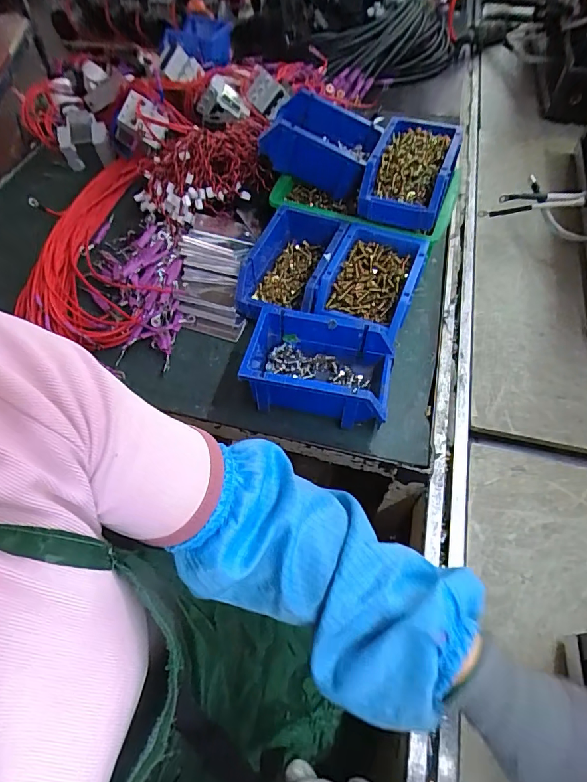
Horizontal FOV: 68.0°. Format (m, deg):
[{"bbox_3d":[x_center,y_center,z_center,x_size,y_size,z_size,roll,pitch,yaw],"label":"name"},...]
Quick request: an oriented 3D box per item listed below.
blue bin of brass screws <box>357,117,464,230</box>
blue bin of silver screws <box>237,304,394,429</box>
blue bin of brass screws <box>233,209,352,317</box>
[{"bbox_3d":[0.162,-0.297,0.607,0.108,0.078,0.162,20,60,13],"label":"blue bin of brass screws"},{"bbox_3d":[0.029,-0.023,0.505,0.163,0.081,0.102,9,58,7],"label":"blue bin of silver screws"},{"bbox_3d":[-0.006,-0.170,0.588,0.111,0.061,0.175,19,60,12],"label":"blue bin of brass screws"}]

